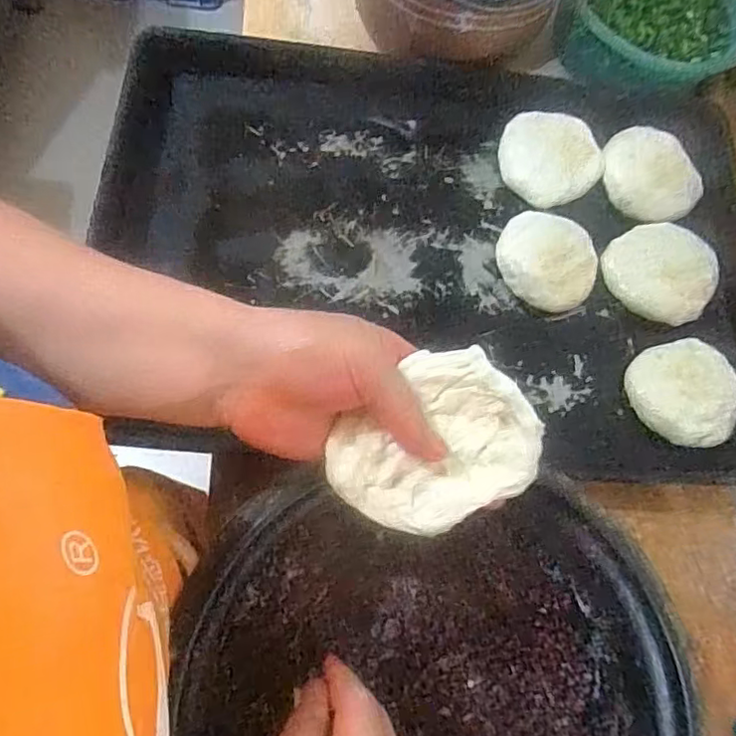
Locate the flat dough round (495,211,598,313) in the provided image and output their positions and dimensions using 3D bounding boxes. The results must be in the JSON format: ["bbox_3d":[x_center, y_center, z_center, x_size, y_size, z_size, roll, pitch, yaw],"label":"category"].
[{"bbox_3d":[0.164,-0.100,0.552,0.091,0.020,0.090,3,70,-7],"label":"flat dough round"}]

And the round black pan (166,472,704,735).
[{"bbox_3d":[0.040,0.207,0.352,0.265,0.115,0.250,3,70,-7],"label":"round black pan"}]

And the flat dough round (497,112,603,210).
[{"bbox_3d":[0.176,-0.209,0.587,0.096,0.015,0.095,3,70,-7],"label":"flat dough round"}]

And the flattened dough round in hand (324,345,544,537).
[{"bbox_3d":[0.033,0.041,0.302,0.097,0.023,0.079,-36,76,-13],"label":"flattened dough round in hand"}]

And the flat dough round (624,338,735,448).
[{"bbox_3d":[0.274,0.016,0.517,0.090,0.013,0.095,3,70,-7],"label":"flat dough round"}]

